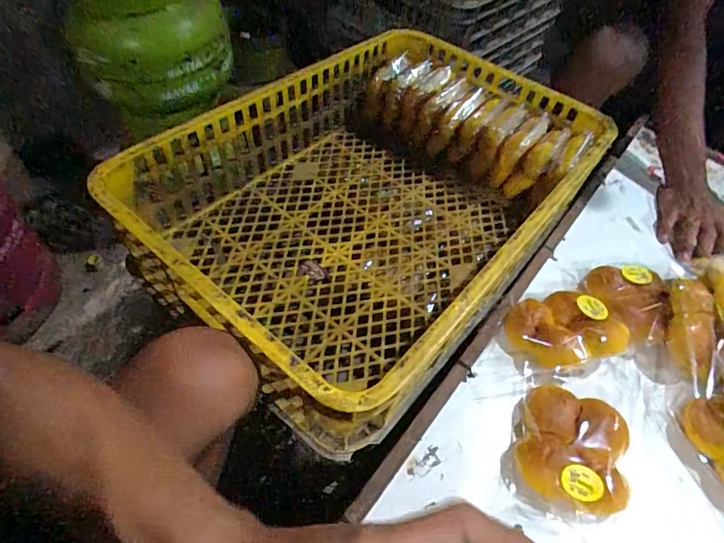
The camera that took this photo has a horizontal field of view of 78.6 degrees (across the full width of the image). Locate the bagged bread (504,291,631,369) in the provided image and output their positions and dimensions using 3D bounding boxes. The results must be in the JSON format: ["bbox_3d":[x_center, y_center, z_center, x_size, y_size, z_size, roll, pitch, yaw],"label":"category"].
[{"bbox_3d":[0.243,0.075,0.545,0.120,0.046,0.096,-12,54,-15],"label":"bagged bread"}]

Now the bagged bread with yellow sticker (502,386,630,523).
[{"bbox_3d":[0.220,0.189,0.466,0.117,0.043,0.126,3,51,-4],"label":"bagged bread with yellow sticker"}]

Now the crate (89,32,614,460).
[{"bbox_3d":[0.025,-0.124,0.626,0.437,0.131,0.603,36,57,21],"label":"crate"}]

